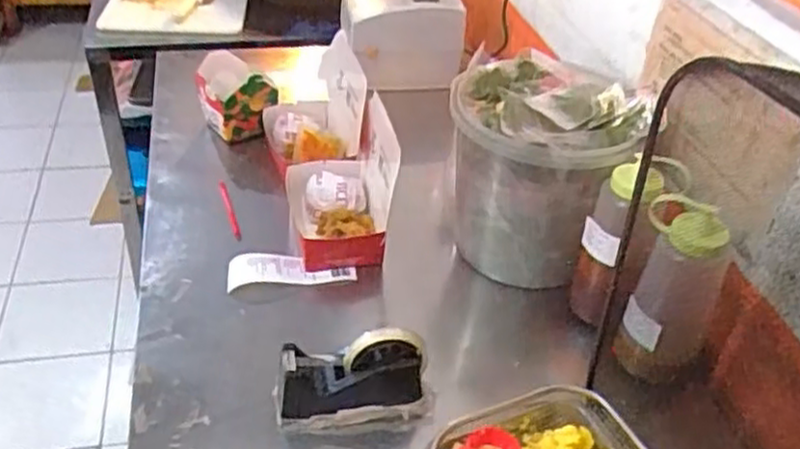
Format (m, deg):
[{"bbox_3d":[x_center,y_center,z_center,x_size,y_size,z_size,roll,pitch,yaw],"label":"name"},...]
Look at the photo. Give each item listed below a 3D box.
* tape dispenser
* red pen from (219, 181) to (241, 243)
[{"bbox_3d":[-0.050,0.167,0.815,0.173,0.100,0.067,2,38,-3],"label":"tape dispenser"},{"bbox_3d":[-0.255,-0.022,1.113,0.015,0.011,0.138,-11,40,-19],"label":"red pen"}]

